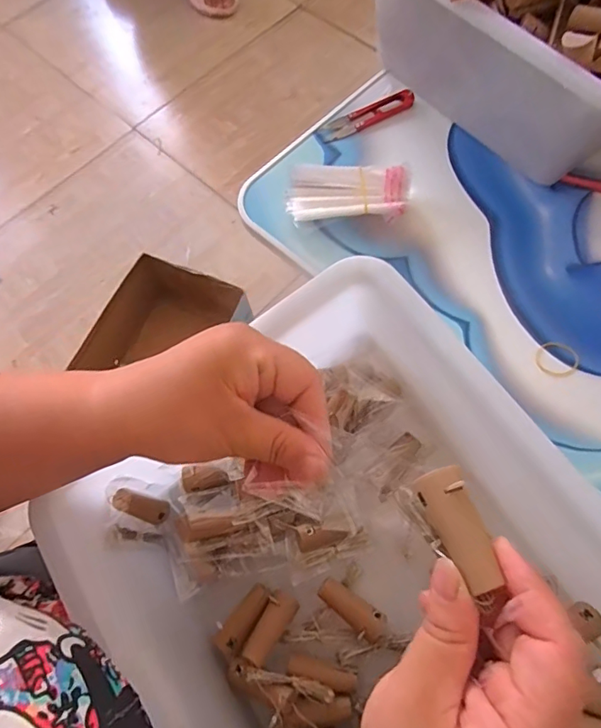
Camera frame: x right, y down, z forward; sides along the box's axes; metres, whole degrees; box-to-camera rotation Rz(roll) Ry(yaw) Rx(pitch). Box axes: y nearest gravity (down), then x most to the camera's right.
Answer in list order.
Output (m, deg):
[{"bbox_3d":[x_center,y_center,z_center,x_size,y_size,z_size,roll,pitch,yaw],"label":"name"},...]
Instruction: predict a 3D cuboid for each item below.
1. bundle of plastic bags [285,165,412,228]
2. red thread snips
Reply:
[{"bbox_3d":[0.043,-0.150,0.429,0.108,0.028,0.053,4,69,5],"label":"bundle of plastic bags"},{"bbox_3d":[0.068,-0.250,0.478,0.099,0.008,0.023,-27,69,-8],"label":"red thread snips"}]

